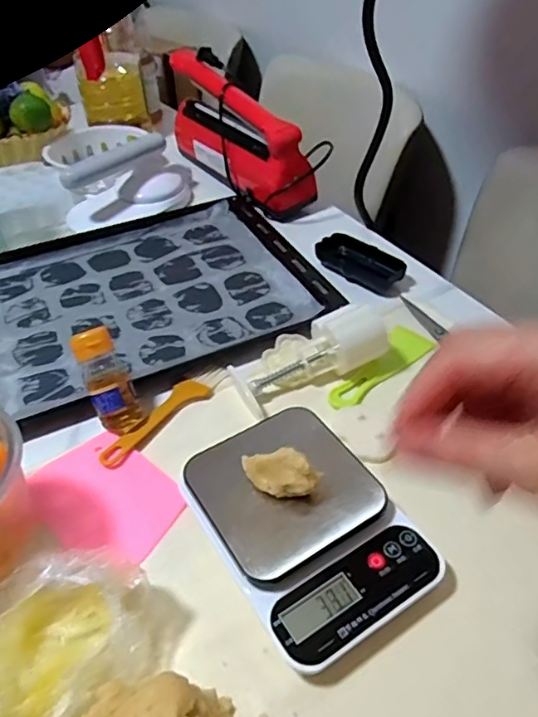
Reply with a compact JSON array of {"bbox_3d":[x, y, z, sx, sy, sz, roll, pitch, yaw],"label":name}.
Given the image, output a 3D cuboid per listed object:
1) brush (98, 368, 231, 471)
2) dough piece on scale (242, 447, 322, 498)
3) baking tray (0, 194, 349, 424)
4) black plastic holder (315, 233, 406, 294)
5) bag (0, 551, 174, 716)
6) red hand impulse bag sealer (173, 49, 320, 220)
[{"bbox_3d":[-0.097,0.048,0.519,0.031,0.010,0.144,32,54,30],"label":"brush"},{"bbox_3d":[0.007,0.082,0.410,0.059,0.029,0.024,10,46,12],"label":"dough piece on scale"},{"bbox_3d":[-0.156,-0.086,0.660,0.396,0.023,0.296,-20,47,-17],"label":"baking tray"},{"bbox_3d":[0.106,-0.116,0.677,0.107,0.025,0.054,34,54,31],"label":"black plastic holder"},{"bbox_3d":[-0.138,0.179,0.349,0.095,0.061,0.144,34,55,31],"label":"bag"},{"bbox_3d":[-0.055,-0.335,0.821,0.078,0.139,0.306,-29,51,-25],"label":"red hand impulse bag sealer"}]

